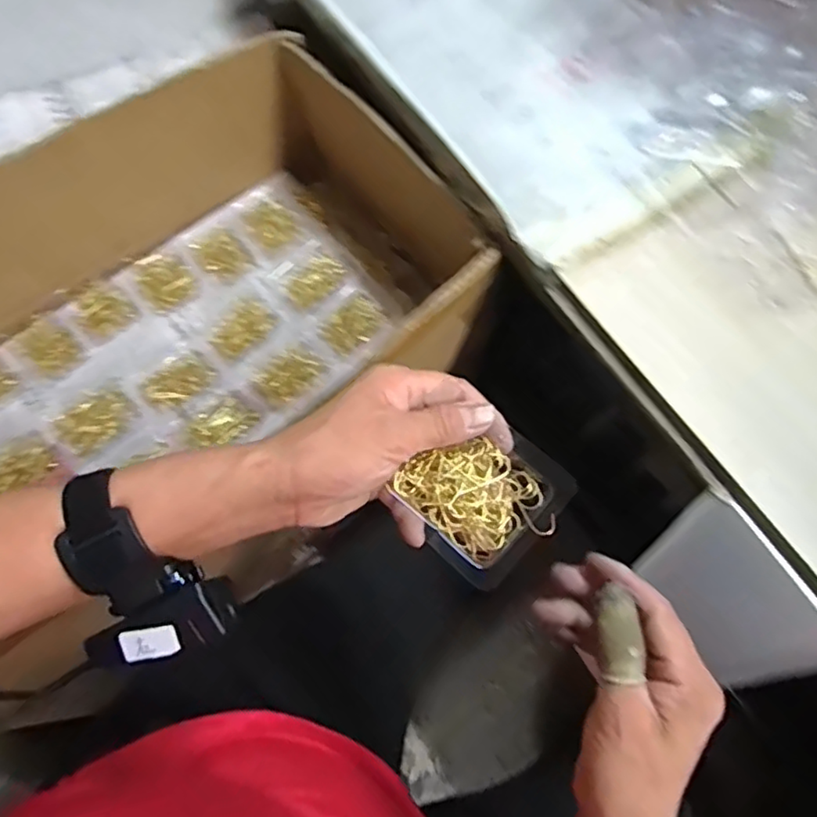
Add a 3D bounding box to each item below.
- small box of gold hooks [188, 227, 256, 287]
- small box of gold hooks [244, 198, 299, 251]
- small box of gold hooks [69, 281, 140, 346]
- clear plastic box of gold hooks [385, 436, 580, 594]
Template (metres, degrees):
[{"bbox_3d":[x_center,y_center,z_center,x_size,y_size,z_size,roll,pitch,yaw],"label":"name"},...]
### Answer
[{"bbox_3d":[-0.203,-0.165,0.675,0.050,0.008,0.068,-37,73,-12],"label":"small box of gold hooks"},{"bbox_3d":[-0.151,-0.203,0.683,0.043,0.009,0.059,-32,72,-11],"label":"small box of gold hooks"},{"bbox_3d":[-0.320,-0.104,0.644,0.053,0.010,0.064,-39,74,-13],"label":"small box of gold hooks"},{"bbox_3d":[0.042,0.045,0.329,0.076,0.013,0.072,-39,74,-13],"label":"clear plastic box of gold hooks"}]

